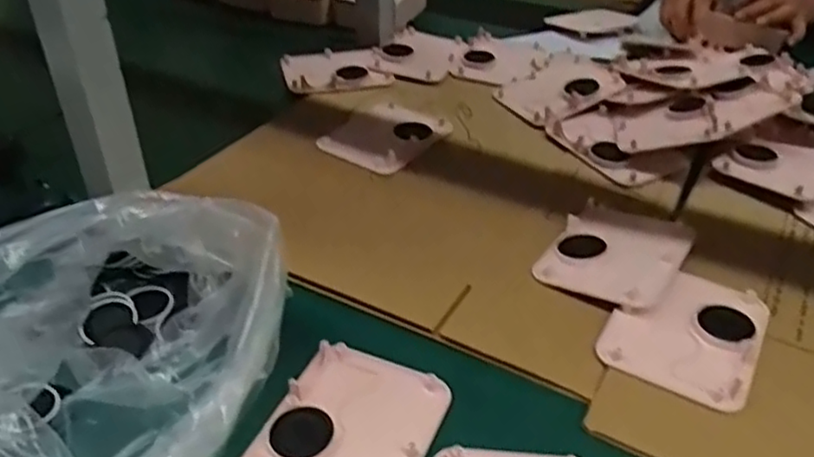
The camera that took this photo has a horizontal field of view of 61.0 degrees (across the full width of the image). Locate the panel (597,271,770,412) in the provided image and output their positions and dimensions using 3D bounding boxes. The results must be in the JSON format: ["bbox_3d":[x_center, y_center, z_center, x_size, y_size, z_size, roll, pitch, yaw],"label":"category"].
[{"bbox_3d":[0.198,0.070,0.490,0.096,0.010,0.113,21,41,23],"label":"panel"}]

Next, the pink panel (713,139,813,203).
[{"bbox_3d":[0.369,-0.063,0.672,0.095,0.014,0.111,32,46,33],"label":"pink panel"}]

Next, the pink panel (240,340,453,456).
[{"bbox_3d":[-0.035,0.125,0.423,0.096,0.010,0.124,16,39,17],"label":"pink panel"}]

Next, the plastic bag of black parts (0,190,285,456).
[{"bbox_3d":[-0.213,0.072,0.405,0.232,0.101,0.250,19,40,20],"label":"plastic bag of black parts"}]

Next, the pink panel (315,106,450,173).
[{"bbox_3d":[-0.021,-0.101,0.713,0.096,0.011,0.122,23,42,26],"label":"pink panel"}]

